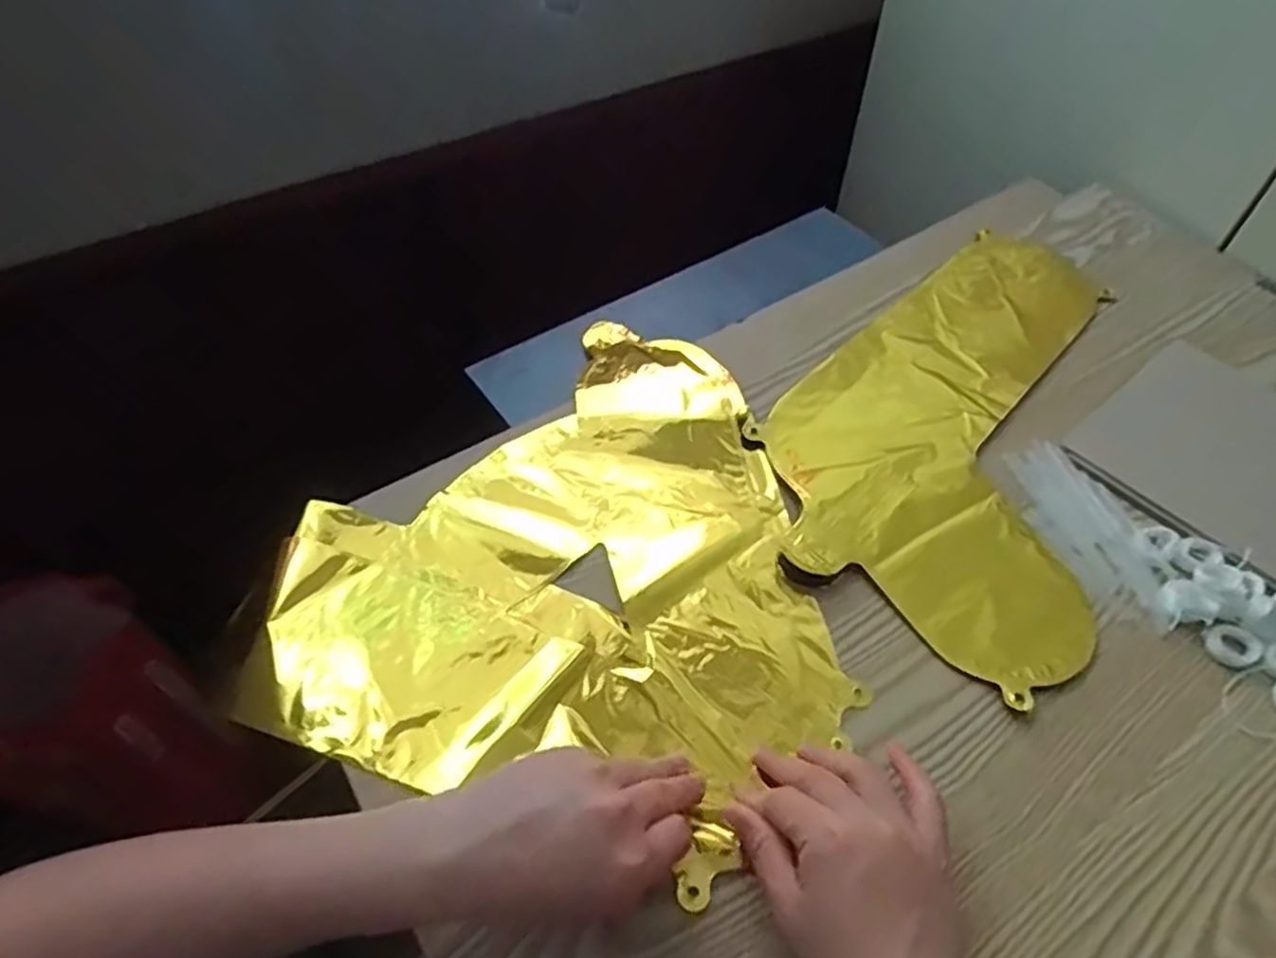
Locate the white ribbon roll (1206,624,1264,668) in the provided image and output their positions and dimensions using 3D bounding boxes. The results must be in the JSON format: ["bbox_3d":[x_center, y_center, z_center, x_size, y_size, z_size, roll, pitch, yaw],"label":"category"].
[{"bbox_3d":[0.345,0.097,0.433,0.027,0.006,0.024,-15,54,-12],"label":"white ribbon roll"}]

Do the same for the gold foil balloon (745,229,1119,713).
[{"bbox_3d":[0.256,-0.052,0.546,0.232,0.009,0.399,33,59,22],"label":"gold foil balloon"}]

